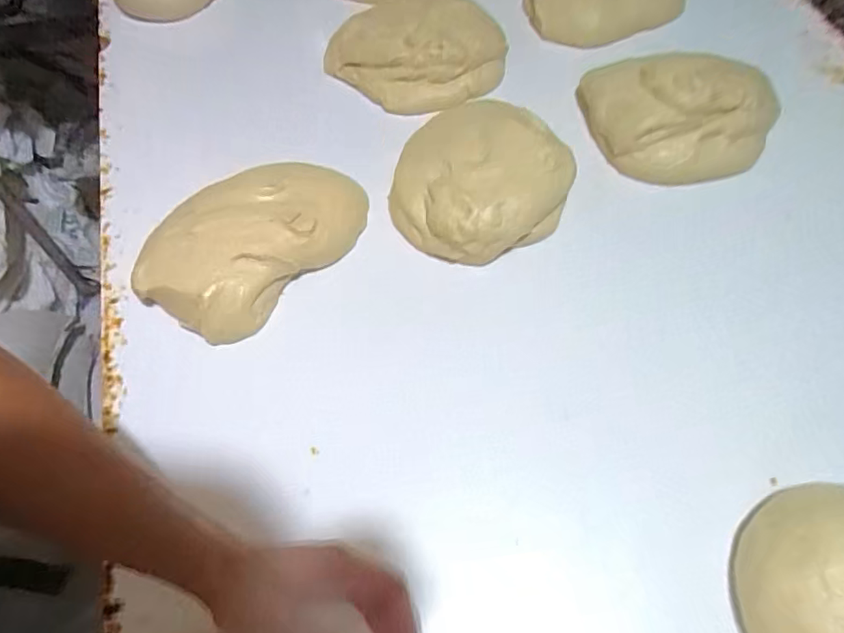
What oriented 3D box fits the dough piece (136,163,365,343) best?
[{"bbox_3d":[-0.180,-0.081,0.599,0.251,0.070,0.151,-37,66,-15],"label":"dough piece"}]

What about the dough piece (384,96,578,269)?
[{"bbox_3d":[0.057,-0.152,0.611,0.176,0.071,0.189,-2,62,3],"label":"dough piece"}]

